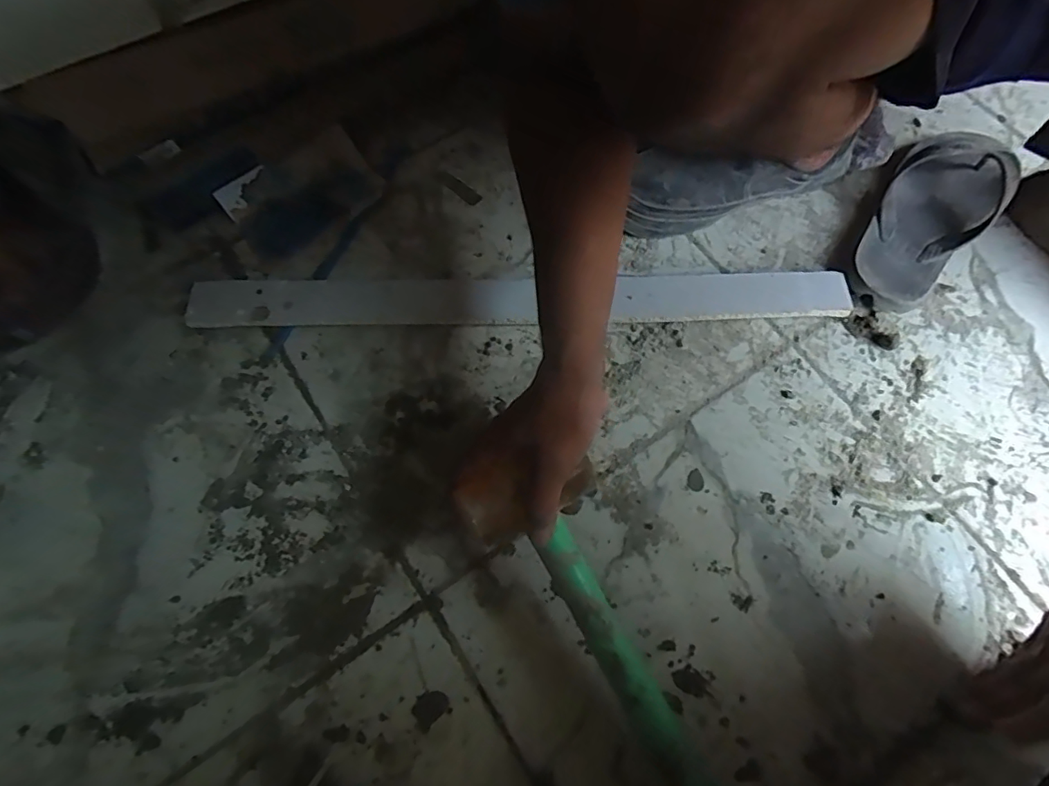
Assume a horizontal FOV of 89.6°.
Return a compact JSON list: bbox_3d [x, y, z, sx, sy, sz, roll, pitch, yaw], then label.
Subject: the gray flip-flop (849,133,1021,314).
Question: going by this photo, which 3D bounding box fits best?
[{"bbox_3d":[0.391,-0.165,0.515,0.103,0.050,0.205,40,74,13],"label":"gray flip-flop"}]

